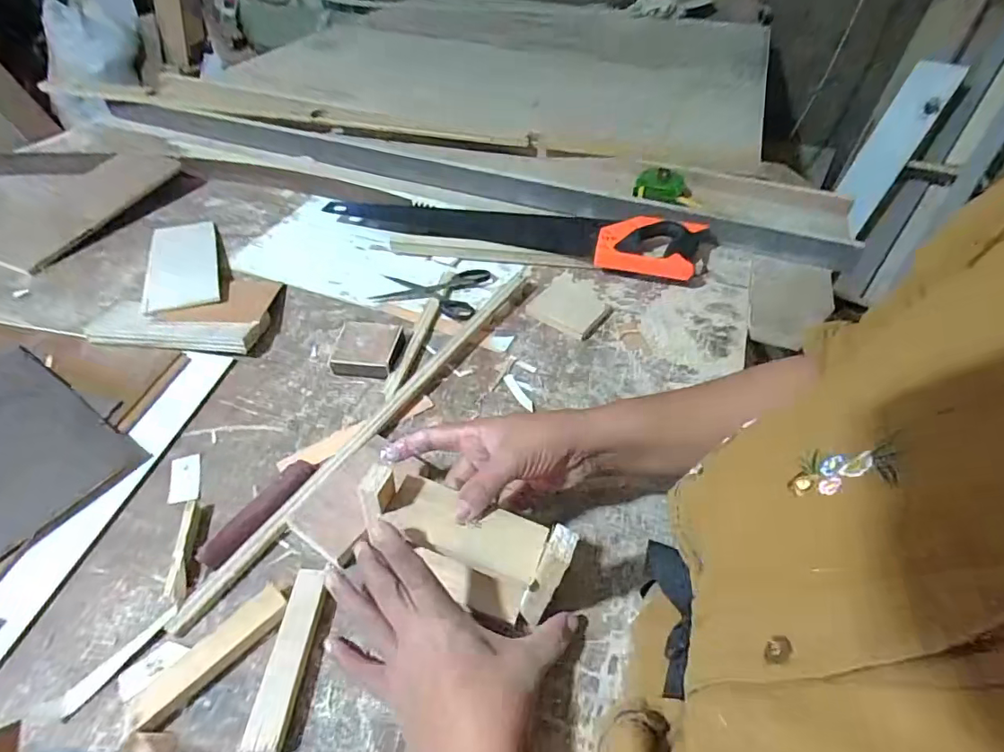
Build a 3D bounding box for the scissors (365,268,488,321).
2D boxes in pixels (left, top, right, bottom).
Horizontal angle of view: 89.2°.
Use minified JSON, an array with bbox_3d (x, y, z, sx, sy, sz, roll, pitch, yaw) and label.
[{"bbox_3d":[-0.088,-0.112,0.636,0.135,0.021,0.103,13,47,9],"label":"scissors"}]

